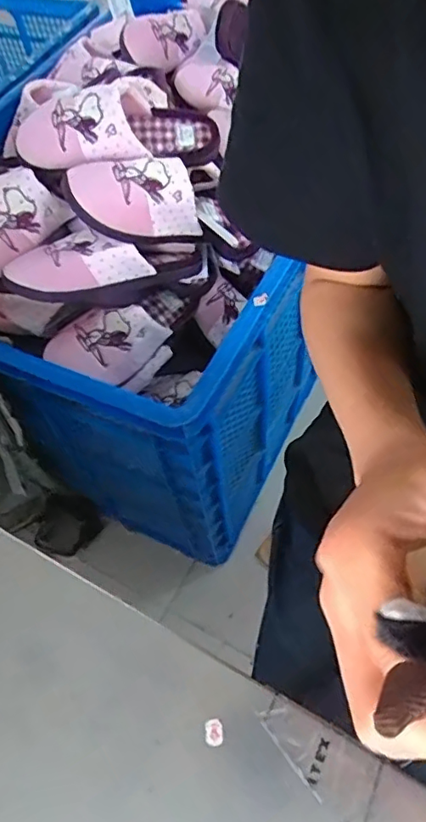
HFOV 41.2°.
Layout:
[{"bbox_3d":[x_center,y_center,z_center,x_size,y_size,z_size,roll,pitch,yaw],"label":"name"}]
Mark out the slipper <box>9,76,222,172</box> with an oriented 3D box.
[{"bbox_3d":[-0.126,-0.362,0.722,0.236,0.086,0.108,-9,53,-18],"label":"slipper"}]

